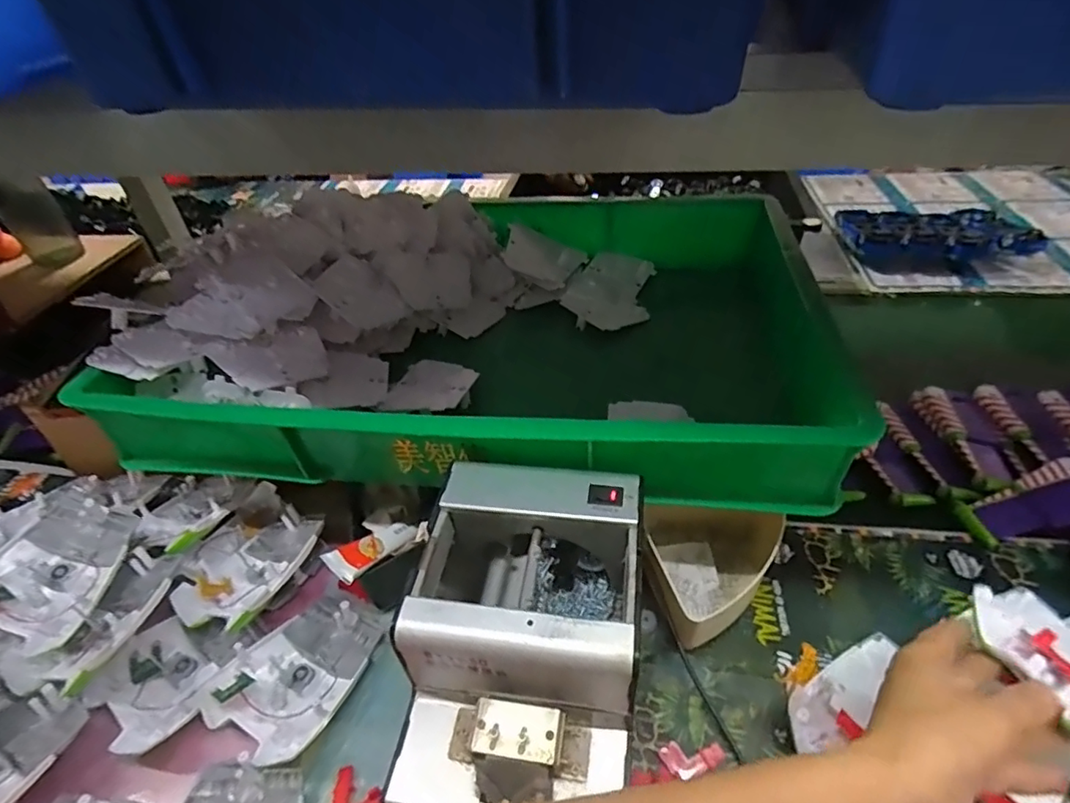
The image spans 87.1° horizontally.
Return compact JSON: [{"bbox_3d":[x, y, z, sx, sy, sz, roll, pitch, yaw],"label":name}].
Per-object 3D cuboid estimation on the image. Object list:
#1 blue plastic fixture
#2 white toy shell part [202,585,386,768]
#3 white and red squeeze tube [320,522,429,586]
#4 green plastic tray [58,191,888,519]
[{"bbox_3d":[0.567,-0.237,0.811,0.228,0.046,0.133,2,42,8],"label":"blue plastic fixture"},{"bbox_3d":[-0.170,0.194,0.412,0.088,0.024,0.113,18,47,25],"label":"white toy shell part"},{"bbox_3d":[-0.119,0.110,0.431,0.031,0.014,0.090,27,26,31],"label":"white and red squeeze tube"},{"bbox_3d":[-0.035,-0.064,0.522,0.533,0.165,0.383,4,42,11],"label":"green plastic tray"}]

